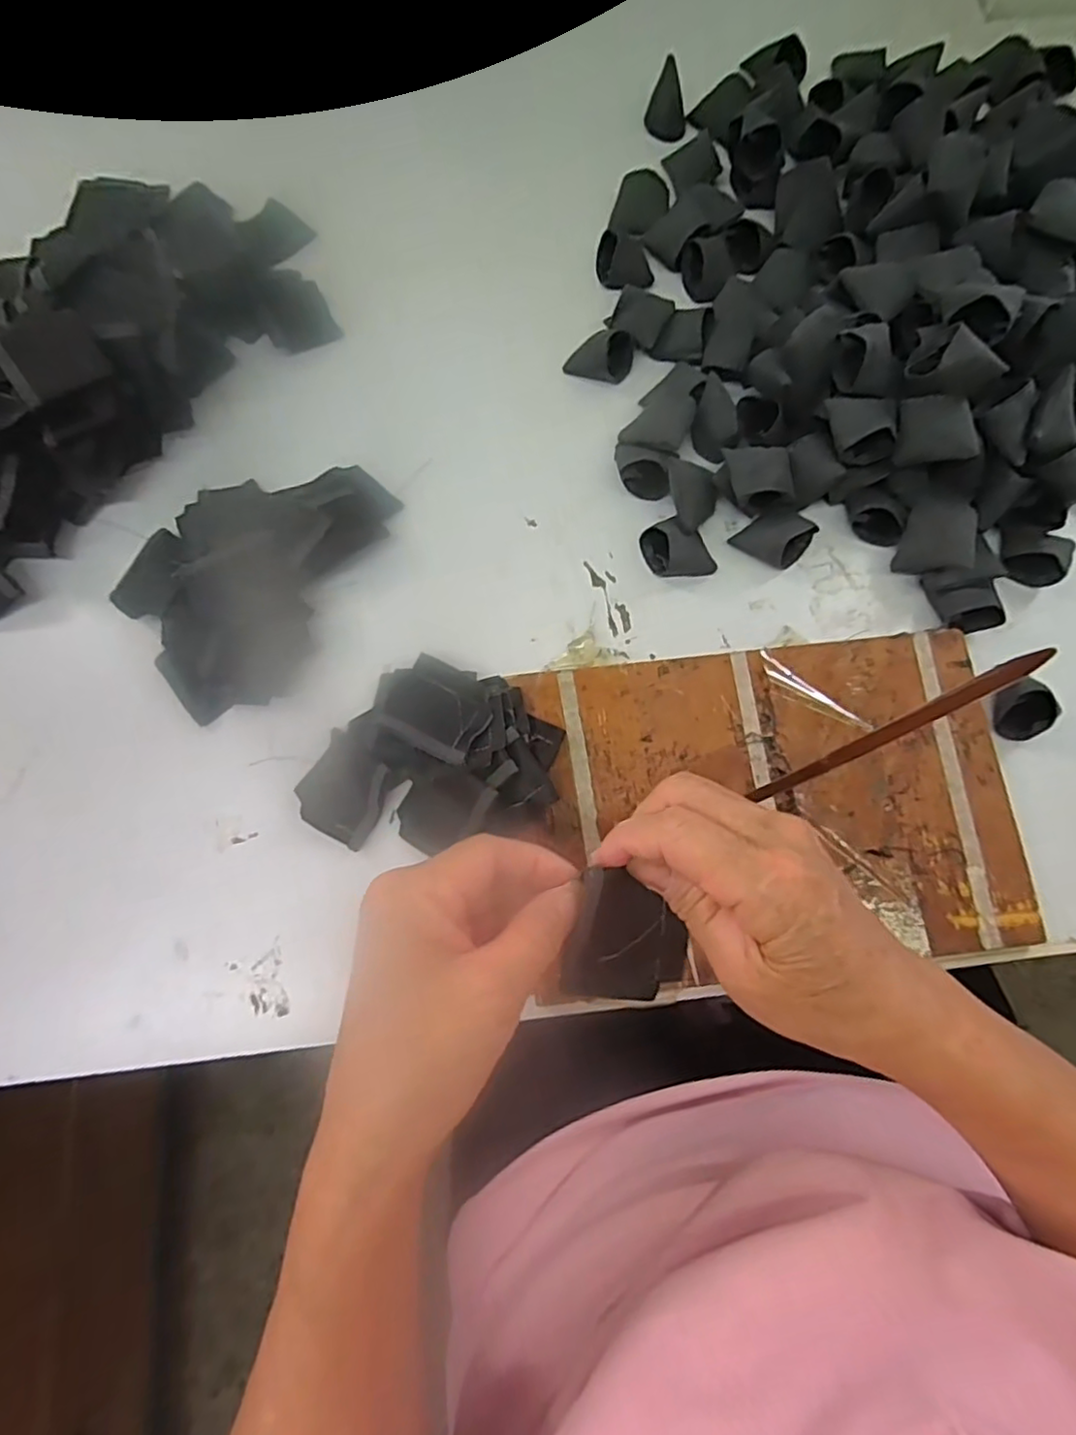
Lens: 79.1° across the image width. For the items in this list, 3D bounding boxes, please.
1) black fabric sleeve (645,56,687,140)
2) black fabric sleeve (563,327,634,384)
[{"bbox_3d":[0.098,-0.457,0.485,0.030,0.038,0.027,14,76,4],"label":"black fabric sleeve"},{"bbox_3d":[0.042,-0.242,0.430,0.041,0.026,0.026,18,76,5],"label":"black fabric sleeve"}]

